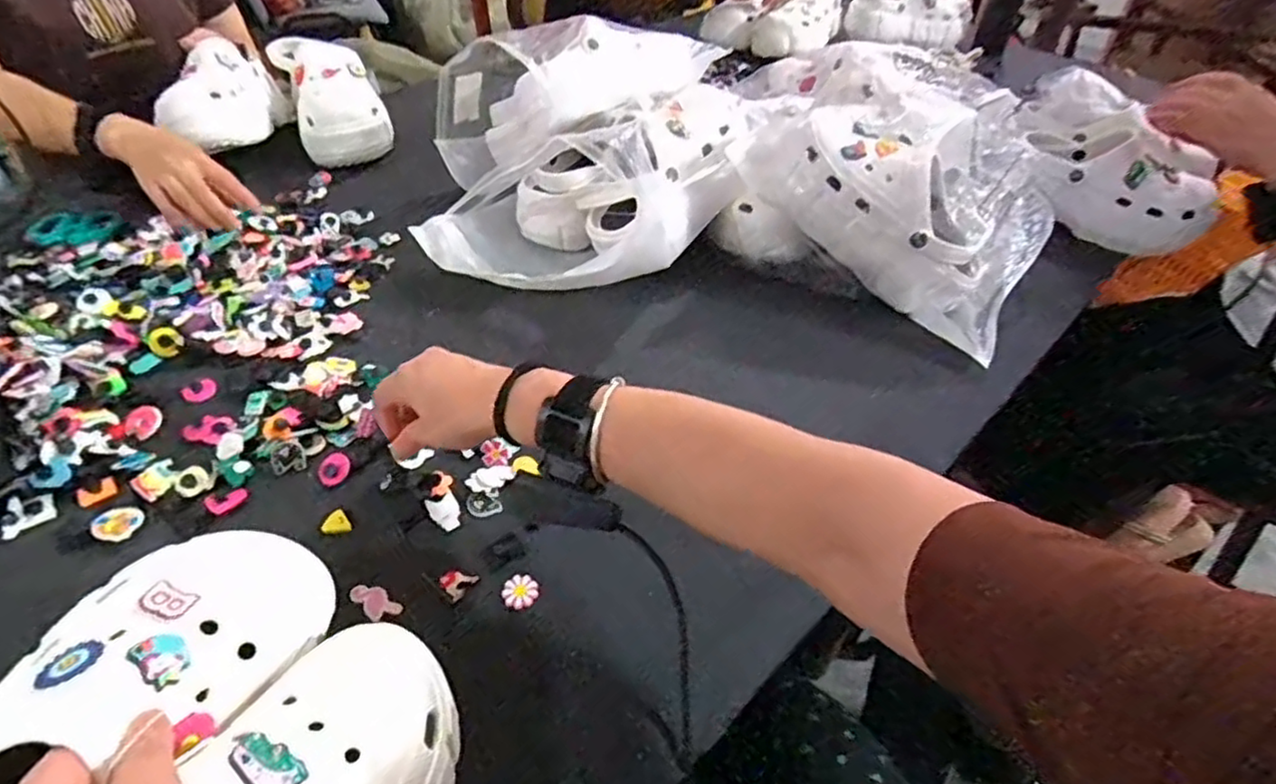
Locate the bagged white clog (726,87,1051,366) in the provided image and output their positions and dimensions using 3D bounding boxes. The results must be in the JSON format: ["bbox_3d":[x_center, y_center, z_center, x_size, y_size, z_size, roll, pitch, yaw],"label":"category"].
[{"bbox_3d":[0.273,-0.224,0.743,0.334,0.162,0.200,27,49,21],"label":"bagged white clog"}]

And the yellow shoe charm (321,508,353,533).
[{"bbox_3d":[-0.227,0.100,0.508,0.018,0.004,0.019,-35,80,-30],"label":"yellow shoe charm"}]

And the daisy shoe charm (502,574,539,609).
[{"bbox_3d":[-0.083,0.141,0.477,0.024,0.006,0.023,2,44,-2],"label":"daisy shoe charm"}]

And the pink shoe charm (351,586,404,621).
[{"bbox_3d":[-0.182,0.145,0.468,0.037,0.004,0.019,31,50,24],"label":"pink shoe charm"}]

